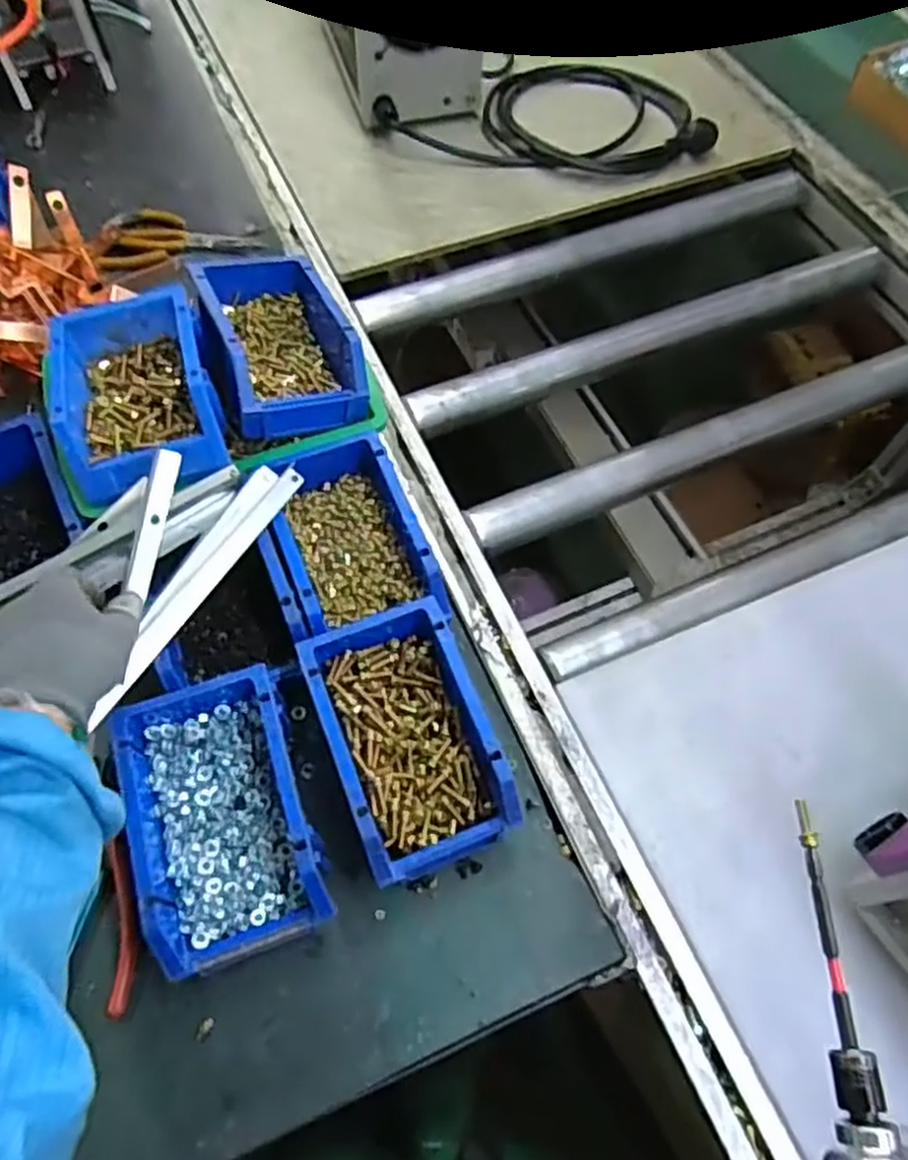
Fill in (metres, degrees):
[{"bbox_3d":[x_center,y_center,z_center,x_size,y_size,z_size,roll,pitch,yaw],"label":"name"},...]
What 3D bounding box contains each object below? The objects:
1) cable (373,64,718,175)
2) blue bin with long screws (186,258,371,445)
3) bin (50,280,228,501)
[{"bbox_3d":[0.116,-0.599,0.917,0.409,0.047,0.192,2,61,1],"label":"cable"},{"bbox_3d":[-0.144,-0.199,0.588,0.107,0.060,0.179,-22,63,-12],"label":"blue bin with long screws"},{"bbox_3d":[-0.239,-0.144,0.551,0.121,0.047,0.169,-17,62,-10],"label":"bin"}]

